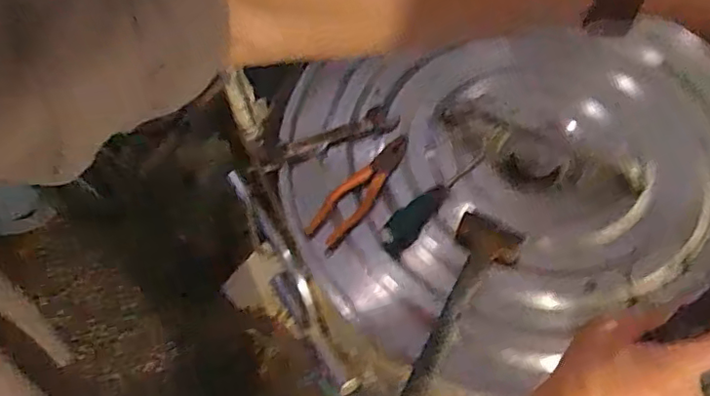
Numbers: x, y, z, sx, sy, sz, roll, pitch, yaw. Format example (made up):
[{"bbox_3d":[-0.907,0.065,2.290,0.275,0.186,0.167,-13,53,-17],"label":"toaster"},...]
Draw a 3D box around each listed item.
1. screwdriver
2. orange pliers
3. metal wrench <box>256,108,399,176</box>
[{"bbox_3d":[0.111,-0.002,0.753,0.031,0.047,0.192,40,67,22],"label":"screwdriver"},{"bbox_3d":[0.010,-0.009,0.760,0.050,0.019,0.181,42,79,9],"label":"orange pliers"},{"bbox_3d":[-0.038,-0.086,0.798,0.198,0.020,0.039,-19,60,-10],"label":"metal wrench"}]

